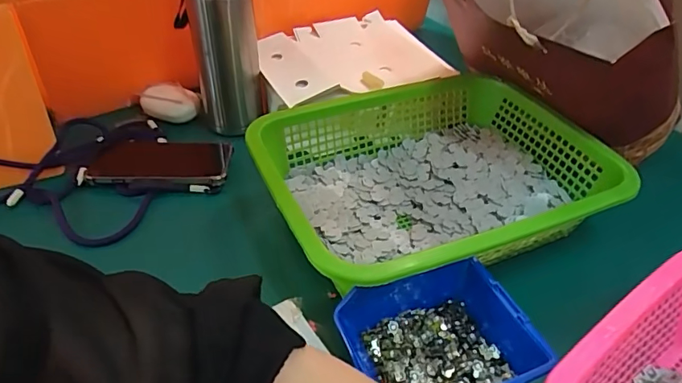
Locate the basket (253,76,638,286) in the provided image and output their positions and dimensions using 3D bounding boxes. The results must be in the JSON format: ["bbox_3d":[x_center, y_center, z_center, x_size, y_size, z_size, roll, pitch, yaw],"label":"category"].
[{"bbox_3d":[0.096,-0.015,0.534,0.345,0.079,0.269,-15,43,-20],"label":"basket"}]

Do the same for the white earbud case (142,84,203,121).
[{"bbox_3d":[-0.245,-0.128,0.702,0.079,0.034,0.046,-2,40,-6],"label":"white earbud case"}]

